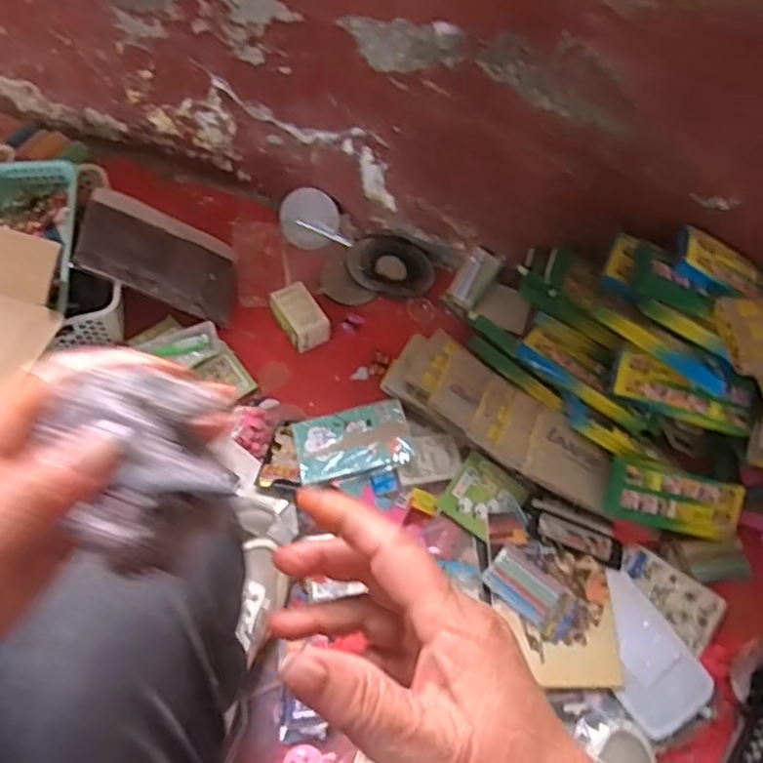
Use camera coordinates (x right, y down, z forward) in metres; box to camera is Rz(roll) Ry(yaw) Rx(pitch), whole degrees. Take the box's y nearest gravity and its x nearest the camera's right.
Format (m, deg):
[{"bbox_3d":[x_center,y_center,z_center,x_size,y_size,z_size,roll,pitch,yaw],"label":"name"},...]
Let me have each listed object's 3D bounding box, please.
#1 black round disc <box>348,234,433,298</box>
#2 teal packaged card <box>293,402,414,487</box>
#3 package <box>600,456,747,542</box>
[{"bbox_3d":[0.015,-0.179,1.036,0.133,0.016,0.103,28,63,12],"label":"black round disc"},{"bbox_3d":[-0.037,0.075,0.848,0.139,0.009,0.093,-14,56,-3],"label":"teal packaged card"},{"bbox_3d":[0.360,0.146,0.835,0.186,0.016,0.074,15,92,-16],"label":"package"}]

